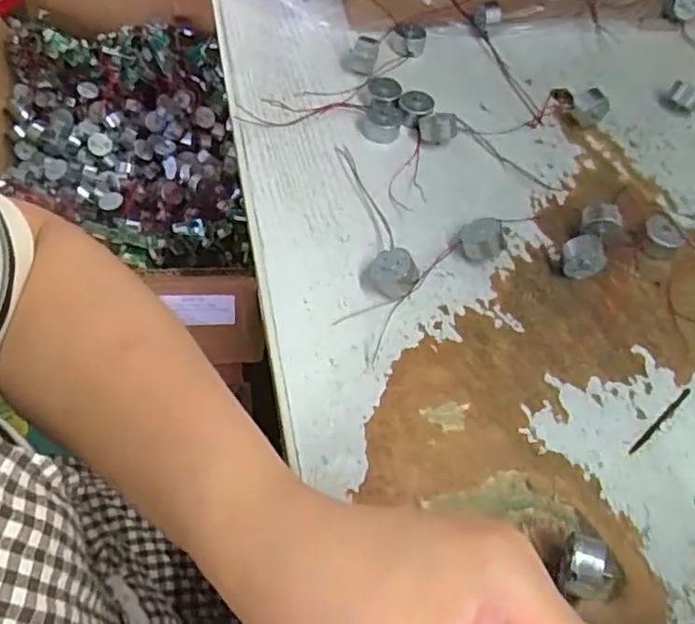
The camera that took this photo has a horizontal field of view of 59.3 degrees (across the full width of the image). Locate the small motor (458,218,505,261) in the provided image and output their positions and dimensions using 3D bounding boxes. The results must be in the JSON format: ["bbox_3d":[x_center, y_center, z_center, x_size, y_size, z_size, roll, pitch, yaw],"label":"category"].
[{"bbox_3d":[0.075,-0.041,0.347,0.023,0.017,0.024,-2,57,-4],"label":"small motor"}]

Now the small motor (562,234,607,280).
[{"bbox_3d":[0.130,-0.030,0.341,0.022,0.022,0.015,2,57,-1],"label":"small motor"}]

